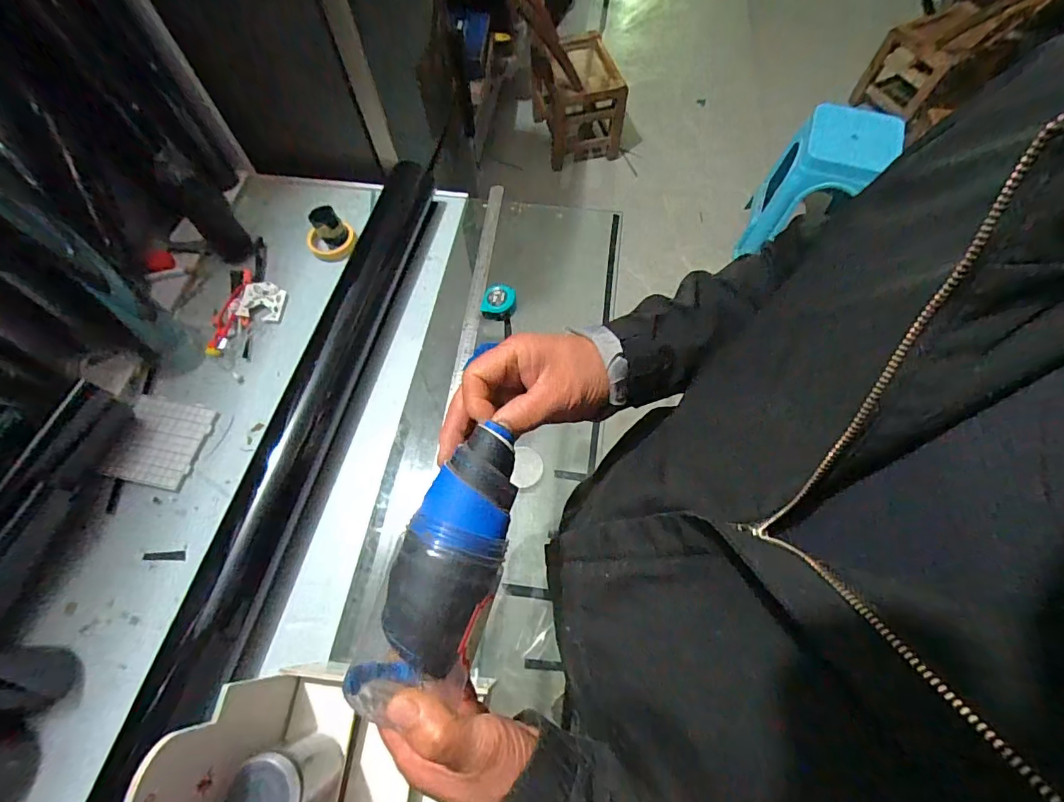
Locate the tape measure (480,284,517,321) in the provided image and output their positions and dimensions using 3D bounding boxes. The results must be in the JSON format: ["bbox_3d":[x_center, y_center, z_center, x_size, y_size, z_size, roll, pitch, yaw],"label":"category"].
[{"bbox_3d":[-0.063,-0.186,0.912,0.065,0.032,0.061,2,65,2],"label":"tape measure"}]

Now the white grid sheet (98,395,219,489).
[{"bbox_3d":[-0.630,0.069,0.823,0.139,0.008,0.147,9,62,0],"label":"white grid sheet"}]

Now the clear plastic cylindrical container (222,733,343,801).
[{"bbox_3d":[-0.255,0.399,0.499,0.073,0.111,0.068,0,64,1],"label":"clear plastic cylindrical container"}]

